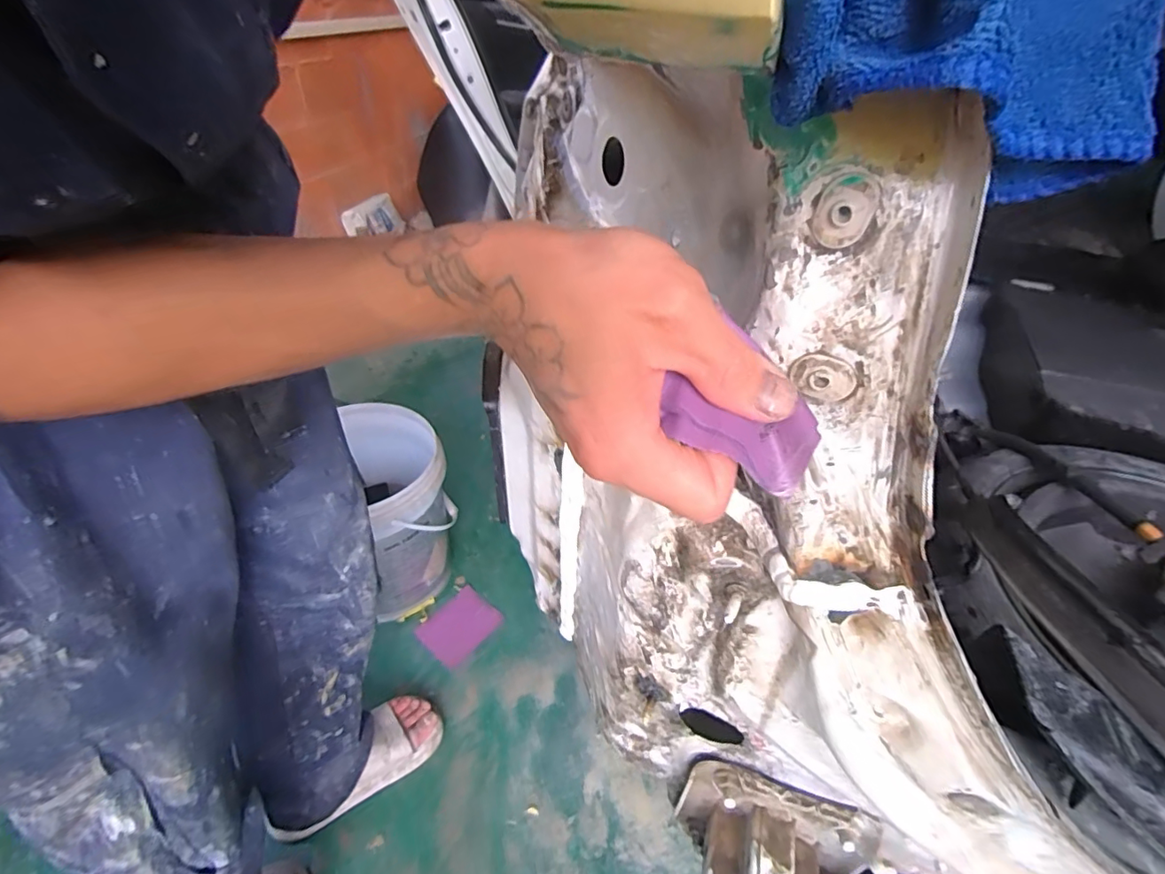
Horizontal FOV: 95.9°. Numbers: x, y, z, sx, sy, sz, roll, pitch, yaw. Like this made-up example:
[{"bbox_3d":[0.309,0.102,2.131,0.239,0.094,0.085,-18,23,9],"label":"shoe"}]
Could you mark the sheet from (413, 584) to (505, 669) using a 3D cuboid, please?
[{"bbox_3d":[-0.249,0.379,1.059,0.114,0.006,0.136,34,55,26],"label":"sheet"}]

